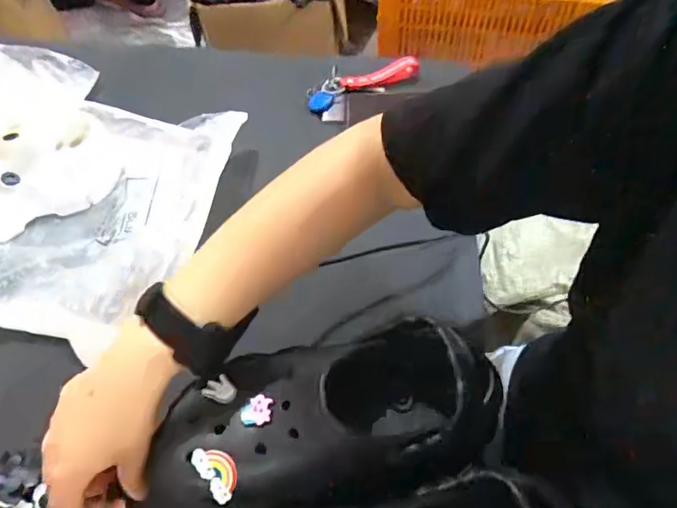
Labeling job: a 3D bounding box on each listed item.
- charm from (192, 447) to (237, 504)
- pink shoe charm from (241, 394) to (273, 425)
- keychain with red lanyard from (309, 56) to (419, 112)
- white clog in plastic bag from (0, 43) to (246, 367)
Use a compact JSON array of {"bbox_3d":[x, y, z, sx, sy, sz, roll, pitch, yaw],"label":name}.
[{"bbox_3d":[-0.080,0.145,0.330,0.021,0.004,0.038,-35,84,-14],"label":"charm"},{"bbox_3d":[-0.057,0.108,0.344,0.021,0.004,0.020,3,59,5],"label":"pink shoe charm"},{"bbox_3d":[0.029,-0.214,0.611,0.140,0.021,0.042,-19,60,-8],"label":"keychain with red lanyard"},{"bbox_3d":[-0.432,-0.133,0.549,0.573,0.101,0.325,23,63,16],"label":"white clog in plastic bag"}]

